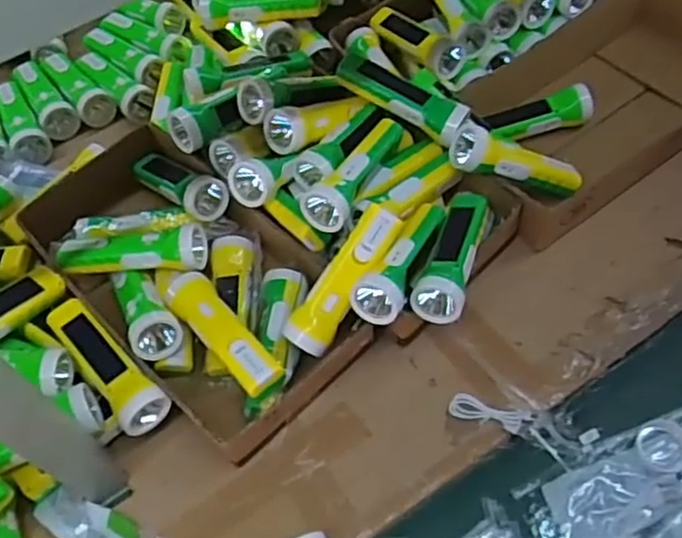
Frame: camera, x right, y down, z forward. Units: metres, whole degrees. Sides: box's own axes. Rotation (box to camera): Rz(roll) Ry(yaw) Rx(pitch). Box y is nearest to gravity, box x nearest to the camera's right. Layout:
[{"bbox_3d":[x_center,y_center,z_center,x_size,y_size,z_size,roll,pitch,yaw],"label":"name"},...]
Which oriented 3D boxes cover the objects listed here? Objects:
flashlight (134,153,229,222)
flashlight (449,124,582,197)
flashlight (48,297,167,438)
[{"bbox_3d":[-0.212,-0.113,0.917,0.057,0.056,0.167,-39,42,-19],"label":"flashlight"},{"bbox_3d":[0.217,-0.129,0.852,0.170,0.045,0.058,15,57,-17],"label":"flashlight"},{"bbox_3d":[-0.257,0.105,0.757,0.176,0.045,0.053,39,68,24],"label":"flashlight"}]

